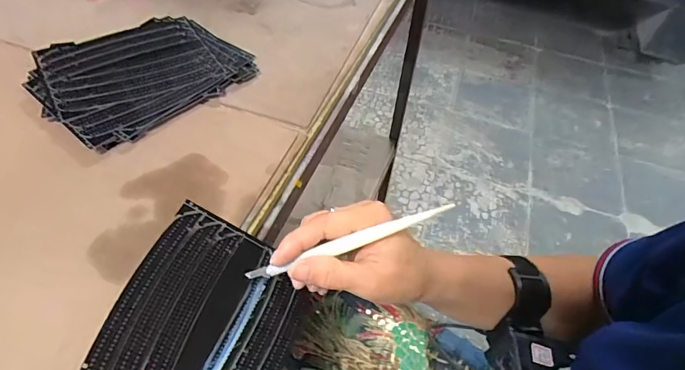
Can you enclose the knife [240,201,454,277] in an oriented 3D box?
[{"bbox_3d":[0.002,0.038,0.297,0.146,0.011,0.009,-20,51,7],"label":"knife"}]

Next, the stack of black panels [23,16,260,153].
[{"bbox_3d":[-0.209,-0.122,0.459,0.168,0.013,0.194,37,57,23],"label":"stack of black panels"}]

